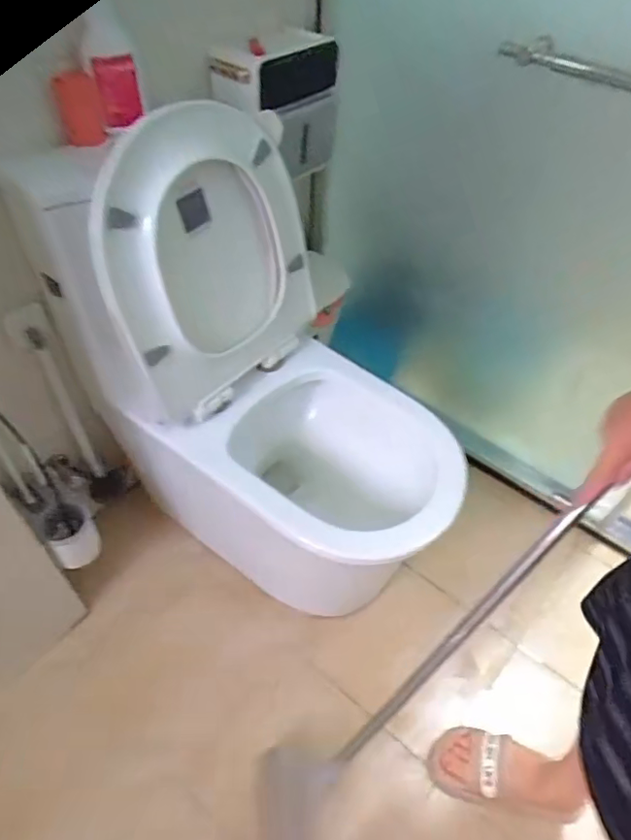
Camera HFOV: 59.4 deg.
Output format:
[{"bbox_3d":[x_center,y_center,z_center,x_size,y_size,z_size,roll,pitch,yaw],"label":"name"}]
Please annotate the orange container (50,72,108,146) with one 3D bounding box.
[{"bbox_3d":[-0.313,-0.408,0.735,0.054,0.116,0.028,-27,81,-22],"label":"orange container"}]

